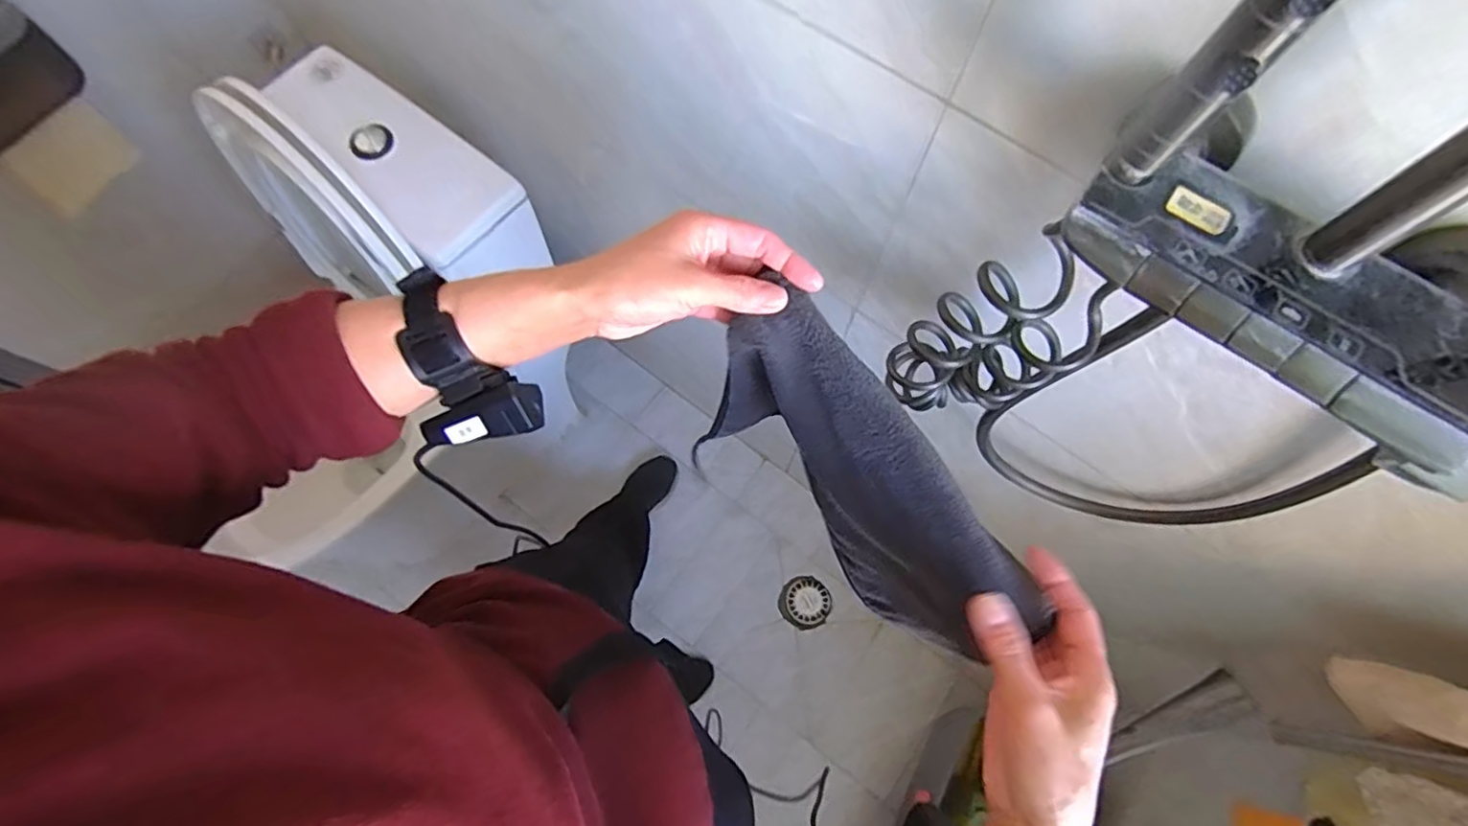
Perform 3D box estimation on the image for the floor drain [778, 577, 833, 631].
[{"bbox_3d":[0.152,0.405,1.370,0.106,0.009,0.105,0,72,-1],"label":"floor drain"}]

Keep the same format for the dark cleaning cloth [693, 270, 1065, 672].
[{"bbox_3d":[0.091,0.056,0.470,0.255,0.198,0.086,39,75,11],"label":"dark cleaning cloth"}]

